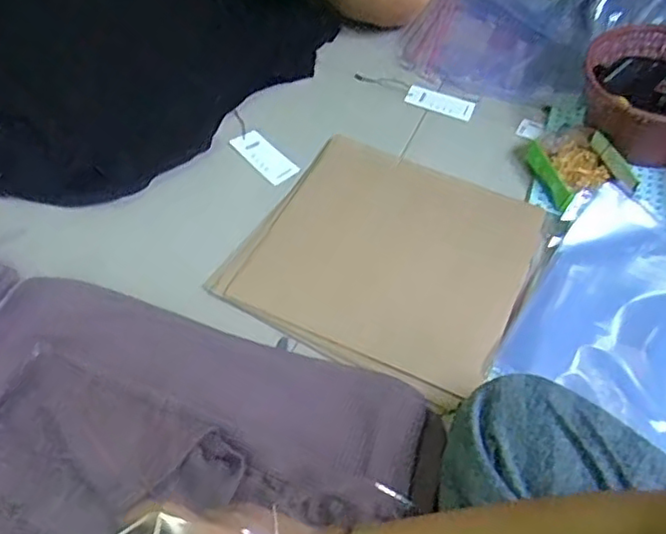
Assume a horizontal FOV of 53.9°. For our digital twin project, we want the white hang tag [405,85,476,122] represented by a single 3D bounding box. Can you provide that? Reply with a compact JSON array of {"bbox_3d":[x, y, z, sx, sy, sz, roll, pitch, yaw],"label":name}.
[{"bbox_3d":[0.143,-0.220,0.867,0.089,0.008,0.037,21,53,12],"label":"white hang tag"}]

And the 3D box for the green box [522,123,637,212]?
[{"bbox_3d":[0.289,-0.126,0.780,0.109,0.035,0.118,-17,55,-17],"label":"green box"}]

